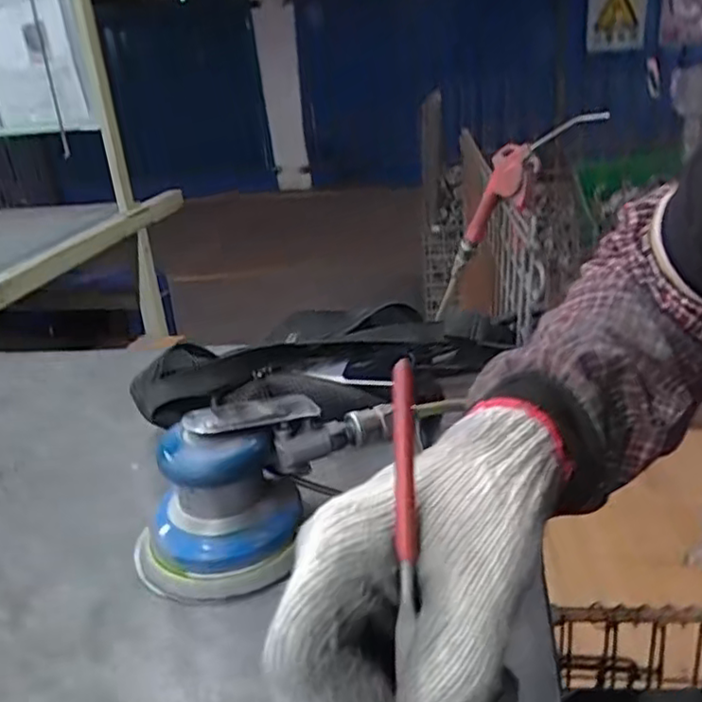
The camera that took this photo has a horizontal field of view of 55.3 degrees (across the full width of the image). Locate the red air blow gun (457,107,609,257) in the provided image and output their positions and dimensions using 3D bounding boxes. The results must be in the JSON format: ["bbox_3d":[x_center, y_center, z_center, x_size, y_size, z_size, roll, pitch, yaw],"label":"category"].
[{"bbox_3d":[0.184,-0.195,0.755,0.028,0.223,0.064,-23,72,-37],"label":"red air blow gun"}]

